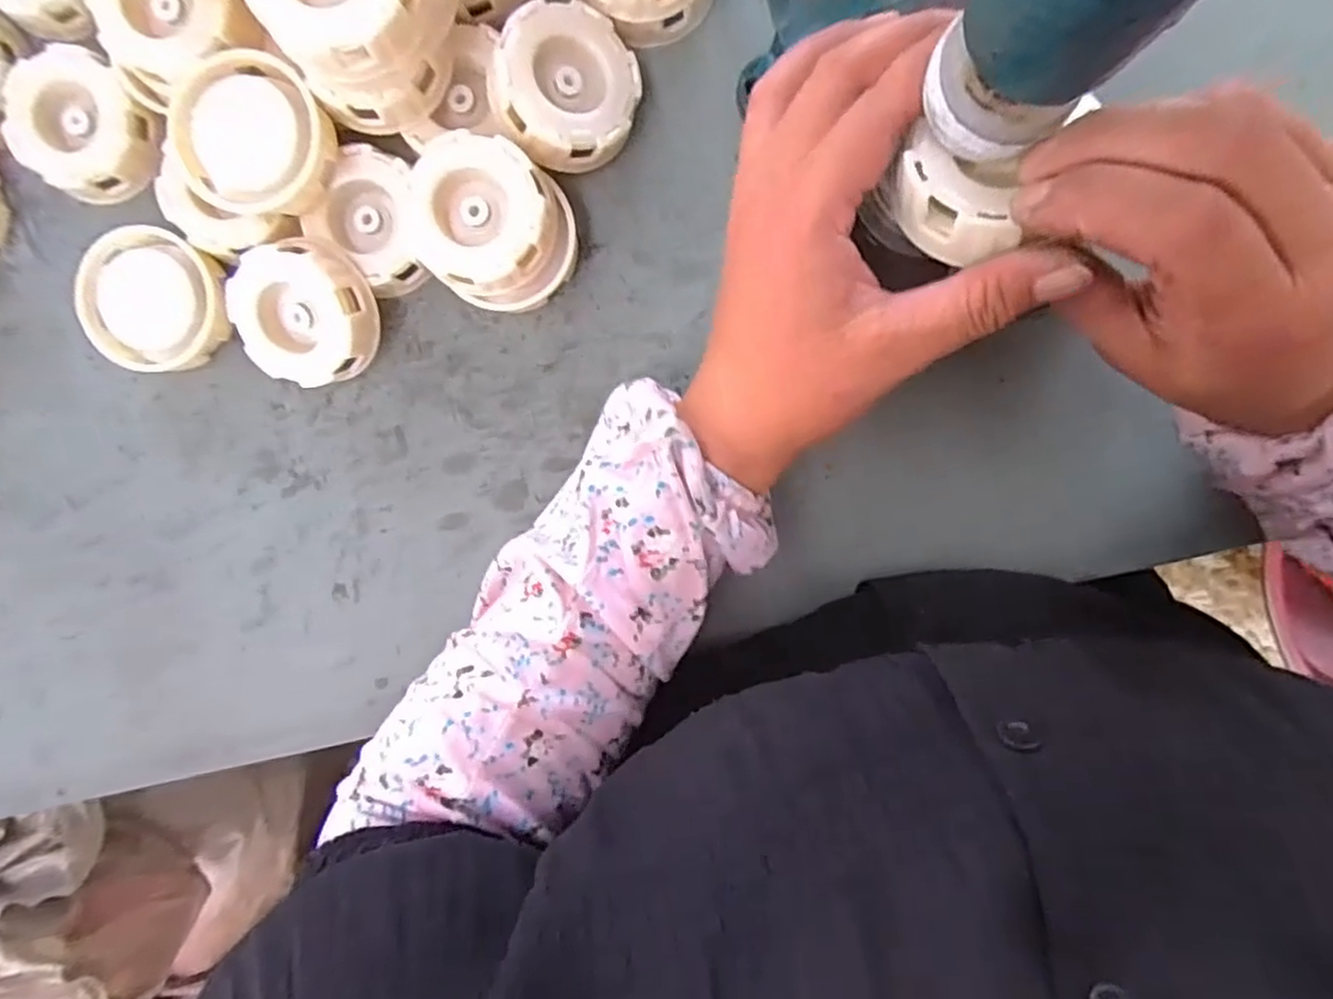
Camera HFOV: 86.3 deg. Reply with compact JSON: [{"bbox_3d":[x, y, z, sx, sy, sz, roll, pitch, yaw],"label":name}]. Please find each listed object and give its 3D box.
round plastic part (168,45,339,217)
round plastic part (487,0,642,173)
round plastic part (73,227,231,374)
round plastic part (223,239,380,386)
[{"bbox_3d":[-0.178,-0.156,0.306,0.066,0.021,0.062,0,96,2],"label":"round plastic part"},{"bbox_3d":[-0.043,-0.171,0.300,0.058,0.022,0.058,-1,93,-20],"label":"round plastic part"},{"bbox_3d":[-0.235,-0.095,0.330,0.067,0.017,0.064,0,96,2],"label":"round plastic part"},{"bbox_3d":[-0.161,-0.082,0.321,0.061,0.033,0.058,0,96,2],"label":"round plastic part"}]

